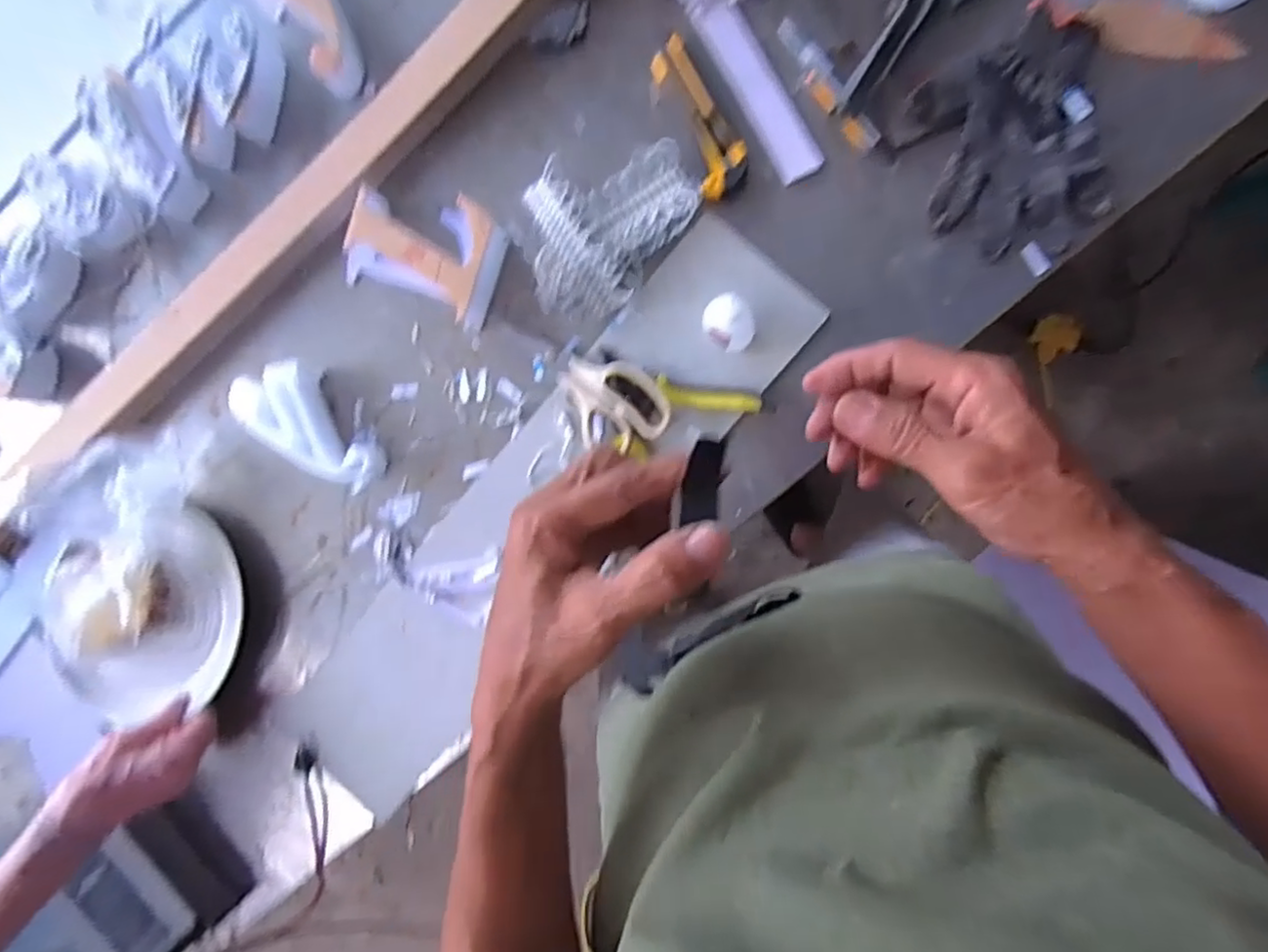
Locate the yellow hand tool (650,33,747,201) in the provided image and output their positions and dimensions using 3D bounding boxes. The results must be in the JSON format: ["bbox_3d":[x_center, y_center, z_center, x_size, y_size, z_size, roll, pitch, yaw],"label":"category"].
[{"bbox_3d":[0.053,-0.301,0.564,0.044,0.020,0.134,-26,88,7],"label":"yellow hand tool"}]

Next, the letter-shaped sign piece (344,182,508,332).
[{"bbox_3d":[-0.185,-0.199,0.581,0.143,0.046,0.102,26,94,6],"label":"letter-shaped sign piece"}]

